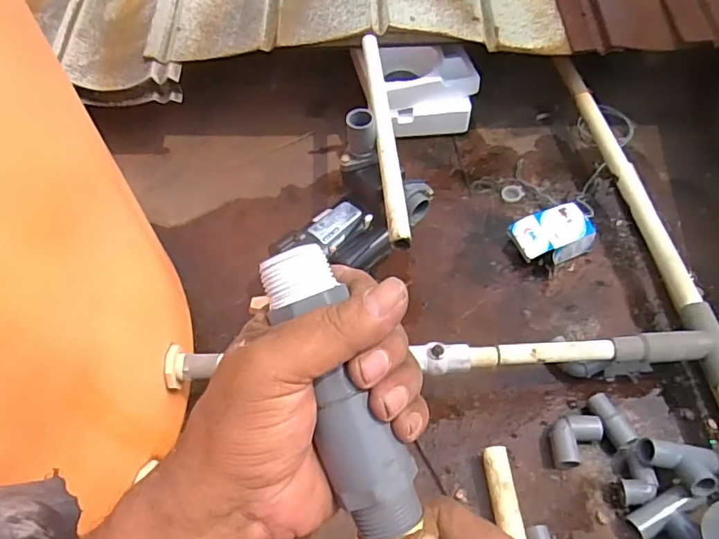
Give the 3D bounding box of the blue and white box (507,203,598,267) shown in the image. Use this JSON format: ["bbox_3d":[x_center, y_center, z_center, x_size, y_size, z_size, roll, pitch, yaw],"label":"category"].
[{"bbox_3d":[0.326,-0.056,0.918,0.130,0.058,0.084,-18,57,-10],"label":"blue and white box"}]

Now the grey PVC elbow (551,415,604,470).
[{"bbox_3d":[0.287,0.229,0.735,0.080,0.038,0.051,-36,61,-20],"label":"grey PVC elbow"}]

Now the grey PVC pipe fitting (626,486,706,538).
[{"bbox_3d":[0.387,0.314,0.672,0.088,0.032,0.066,-25,58,-14],"label":"grey PVC pipe fitting"}]

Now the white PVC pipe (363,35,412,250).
[{"bbox_3d":[0.035,-0.213,0.800,0.026,0.026,0.465,-4,51,0],"label":"white PVC pipe"}]

